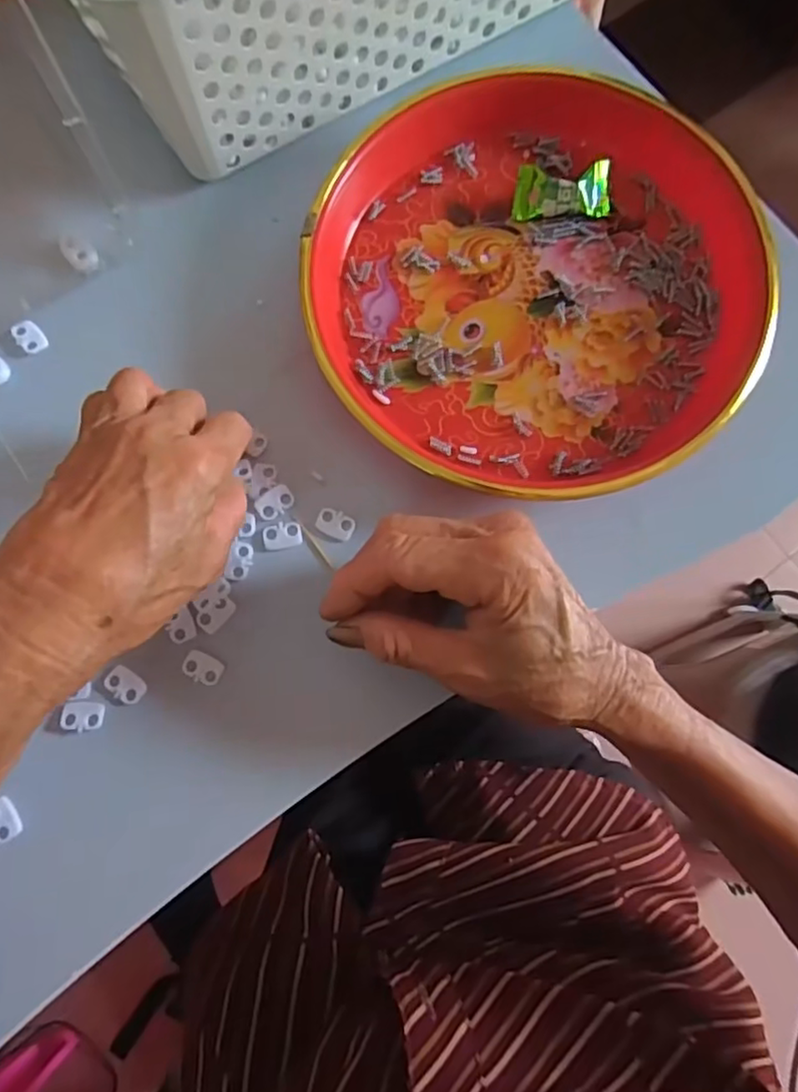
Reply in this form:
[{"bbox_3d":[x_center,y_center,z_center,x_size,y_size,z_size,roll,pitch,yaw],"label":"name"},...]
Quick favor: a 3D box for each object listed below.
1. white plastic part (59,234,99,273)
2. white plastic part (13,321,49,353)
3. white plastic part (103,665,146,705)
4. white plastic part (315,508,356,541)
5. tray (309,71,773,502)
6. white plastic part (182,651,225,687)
[{"bbox_3d":[-0.167,-0.152,0.328,0.024,0.004,0.013,39,81,6],"label":"white plastic part"},{"bbox_3d":[-0.188,-0.107,0.322,0.013,0.004,0.018,-42,82,-8],"label":"white plastic part"},{"bbox_3d":[-0.124,0.063,0.288,0.018,0.004,0.013,36,80,6],"label":"white plastic part"},{"bbox_3d":[-0.030,-0.011,0.303,0.019,0.004,0.012,24,79,4],"label":"white plastic part"},{"bbox_3d":[0.068,-0.131,0.312,0.213,0.029,0.206,0,79,-1],"label":"tray"},{"bbox_3d":[-0.090,0.056,0.289,0.018,0.004,0.012,20,79,3],"label":"white plastic part"}]

